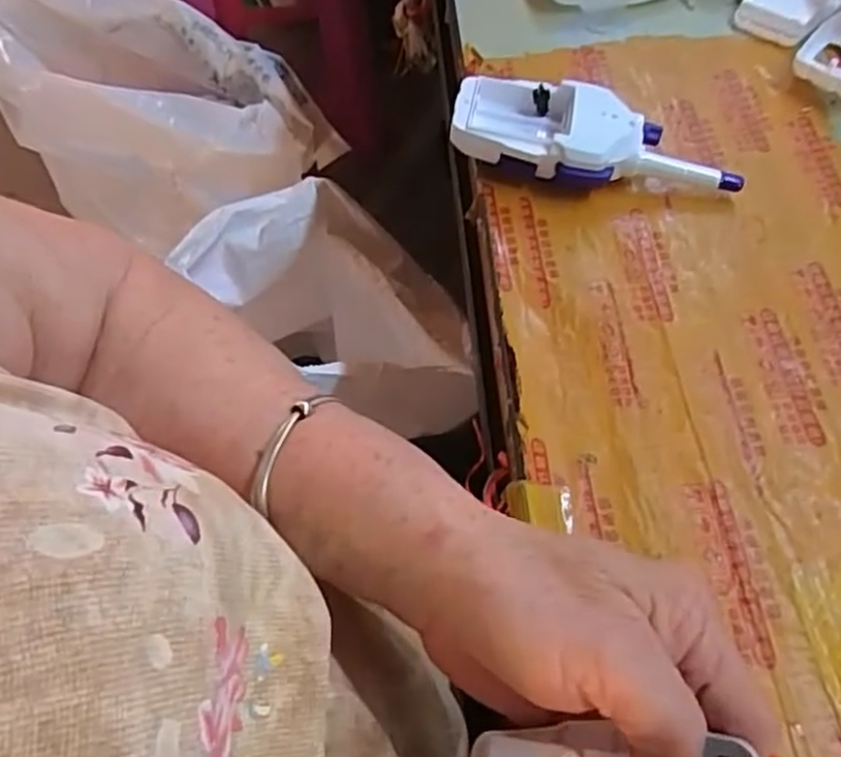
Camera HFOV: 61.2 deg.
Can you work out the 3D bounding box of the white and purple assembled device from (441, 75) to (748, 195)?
[{"bbox_3d":[0.104,-0.139,0.421,0.166,0.040,0.060,11,60,10],"label":"white and purple assembled device"}]

